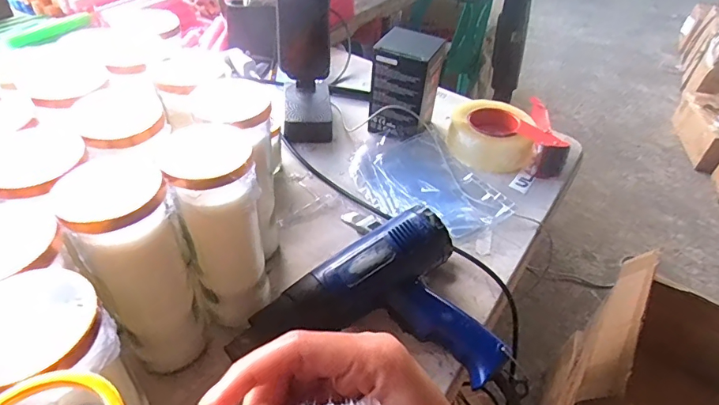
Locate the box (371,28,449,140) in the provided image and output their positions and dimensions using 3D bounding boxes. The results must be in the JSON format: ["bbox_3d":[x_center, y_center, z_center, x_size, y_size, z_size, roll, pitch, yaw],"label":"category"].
[{"bbox_3d":[0.071,-0.182,0.718,0.093,0.158,0.085,19,45,13],"label":"box"}]

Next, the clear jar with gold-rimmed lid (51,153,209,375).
[{"bbox_3d":[-0.184,0.060,0.397,0.071,0.196,0.077,3,43,-3],"label":"clear jar with gold-rimmed lid"}]

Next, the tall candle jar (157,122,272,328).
[{"bbox_3d":[-0.127,0.027,0.433,0.068,0.194,0.072,3,43,-3],"label":"tall candle jar"}]

